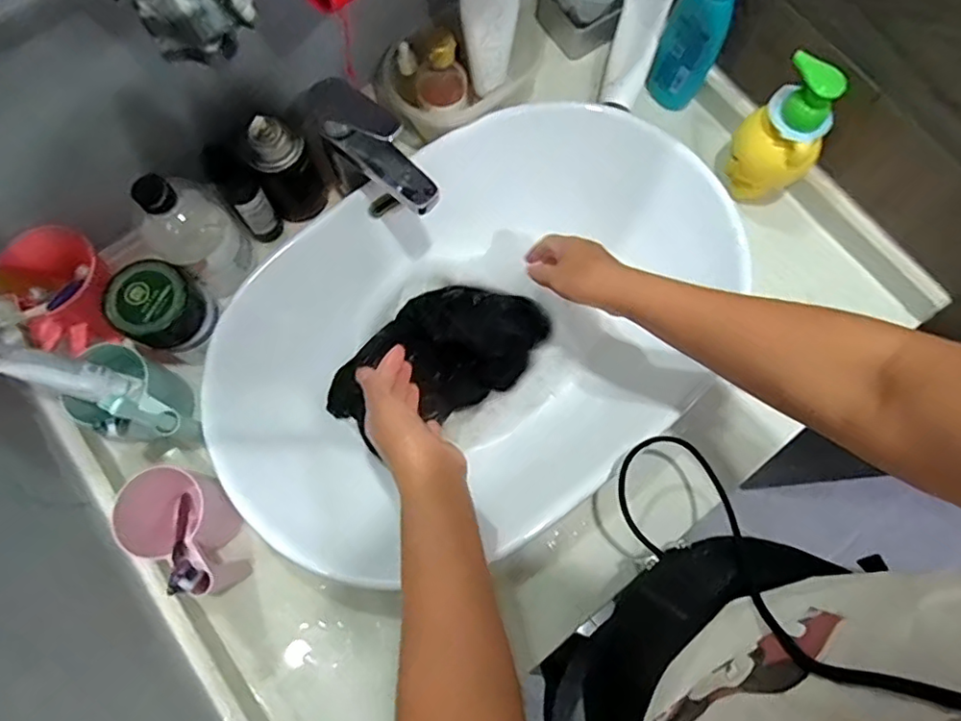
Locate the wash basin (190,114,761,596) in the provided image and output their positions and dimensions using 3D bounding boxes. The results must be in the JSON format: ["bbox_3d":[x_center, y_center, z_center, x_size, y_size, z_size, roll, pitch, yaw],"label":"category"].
[{"bbox_3d":[-0.003,-0.030,0.623,0.557,0.122,0.385,-35,78,-10],"label":"wash basin"}]

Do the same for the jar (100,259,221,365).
[{"bbox_3d":[-0.304,-0.051,0.552,0.074,0.077,0.074,0,75,-1],"label":"jar"}]

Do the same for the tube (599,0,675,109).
[{"bbox_3d":[0.180,-0.364,0.668,0.053,0.051,0.152,15,91,3],"label":"tube"}]

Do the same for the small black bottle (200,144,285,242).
[{"bbox_3d":[-0.237,-0.167,0.579,0.035,0.138,0.029,-36,78,-10],"label":"small black bottle"}]

